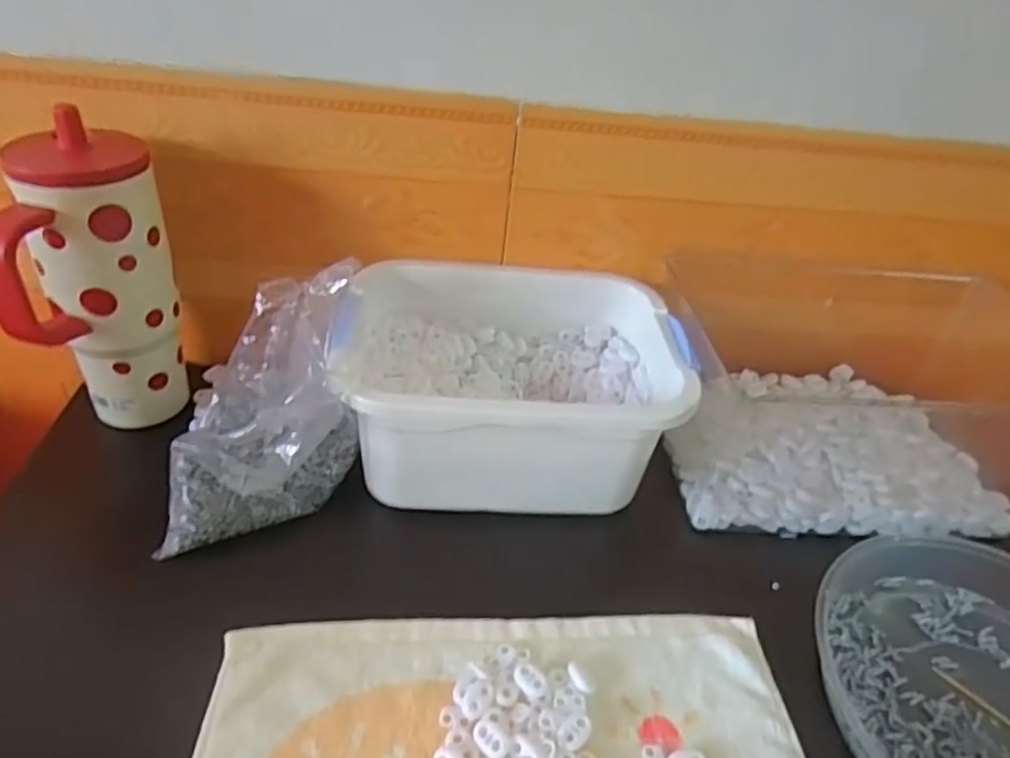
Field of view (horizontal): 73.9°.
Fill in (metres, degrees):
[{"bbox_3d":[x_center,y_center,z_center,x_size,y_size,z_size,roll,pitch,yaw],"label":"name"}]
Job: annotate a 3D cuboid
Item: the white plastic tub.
[{"bbox_3d":[0.003,0.002,0.528,0.250,0.106,0.191,2,37,-7],"label":"white plastic tub"}]

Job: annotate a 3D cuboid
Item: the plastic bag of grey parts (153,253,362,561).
[{"bbox_3d":[-0.169,0.021,0.463,0.134,0.144,0.108,-4,38,-16],"label":"plastic bag of grey parts"}]

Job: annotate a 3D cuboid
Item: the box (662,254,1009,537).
[{"bbox_3d":[0.291,0.007,0.574,0.288,0.128,0.226,5,37,-3],"label":"box"}]

